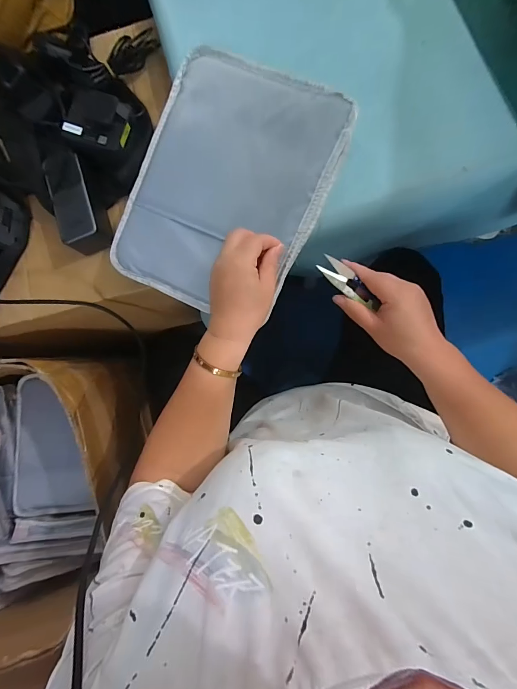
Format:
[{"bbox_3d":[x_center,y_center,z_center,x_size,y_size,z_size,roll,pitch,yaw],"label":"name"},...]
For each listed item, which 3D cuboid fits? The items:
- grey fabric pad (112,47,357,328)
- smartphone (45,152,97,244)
[{"bbox_3d":[-0.036,-0.189,0.417,0.223,0.014,0.289,25,96,8],"label":"grey fabric pad"},{"bbox_3d":[-0.261,-0.205,0.468,0.054,0.010,0.133,-18,78,8],"label":"smartphone"}]

